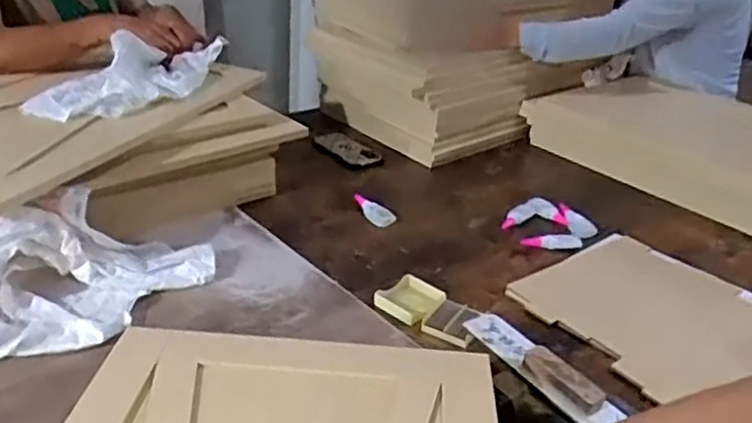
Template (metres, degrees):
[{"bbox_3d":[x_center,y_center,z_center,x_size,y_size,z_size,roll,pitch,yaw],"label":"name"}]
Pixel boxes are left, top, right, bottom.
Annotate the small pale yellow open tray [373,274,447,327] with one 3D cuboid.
[{"bbox_3d":[0.049,0.120,0.941,0.074,0.024,0.074,26,34,35],"label":"small pale yellow open tray"}]

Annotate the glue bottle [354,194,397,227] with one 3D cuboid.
[{"bbox_3d":[-0.005,-0.003,1.168,0.081,0.026,0.033,36,34,11],"label":"glue bottle"}]

